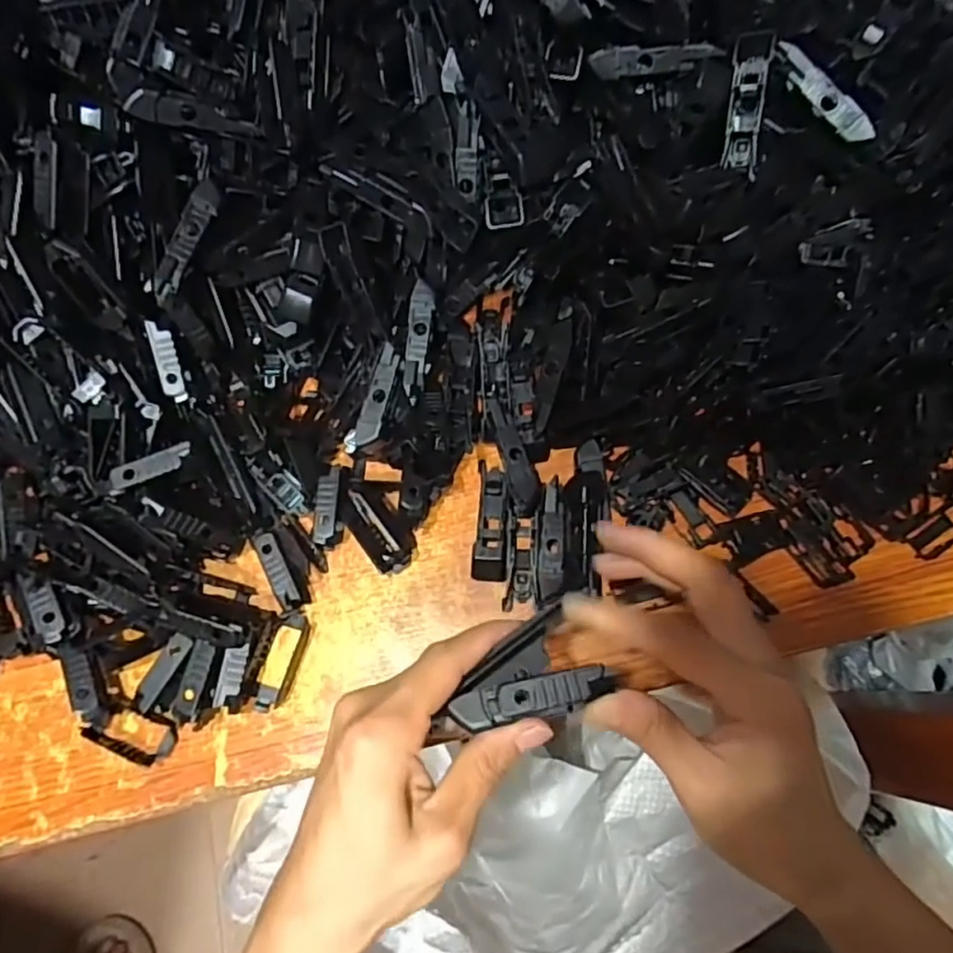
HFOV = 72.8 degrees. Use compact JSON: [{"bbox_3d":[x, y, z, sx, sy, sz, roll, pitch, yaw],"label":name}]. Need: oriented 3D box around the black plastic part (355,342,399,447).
[{"bbox_3d":[-0.053,-0.044,0.350,0.012,0.004,0.055,16,86,6],"label":"black plastic part"}]

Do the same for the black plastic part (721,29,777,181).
[{"bbox_3d":[0.139,-0.190,0.331,0.017,0.014,0.066,1,107,2],"label":"black plastic part"}]

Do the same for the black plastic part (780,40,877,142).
[{"bbox_3d":[0.173,-0.190,0.324,0.062,0.014,0.009,45,78,-2],"label":"black plastic part"}]

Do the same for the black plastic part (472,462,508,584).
[{"bbox_3d":[0.008,0.024,0.362,0.018,0.014,0.068,1,72,2],"label":"black plastic part"}]

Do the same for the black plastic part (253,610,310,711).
[{"bbox_3d":[-0.105,0.100,0.347,0.021,0.006,0.052,17,73,7],"label":"black plastic part"}]

